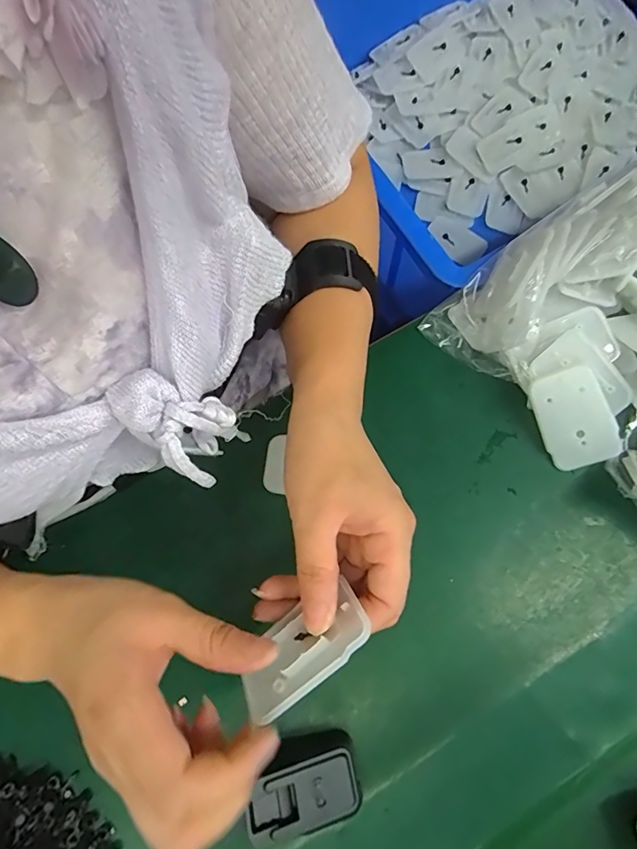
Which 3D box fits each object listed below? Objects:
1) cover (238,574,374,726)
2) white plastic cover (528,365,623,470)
[{"bbox_3d":[-0.008,0.108,0.219,0.068,0.006,0.038,-38,38,0],"label":"cover"},{"bbox_3d":[0.174,-0.005,0.314,0.044,0.005,0.066,-21,92,21],"label":"white plastic cover"}]

